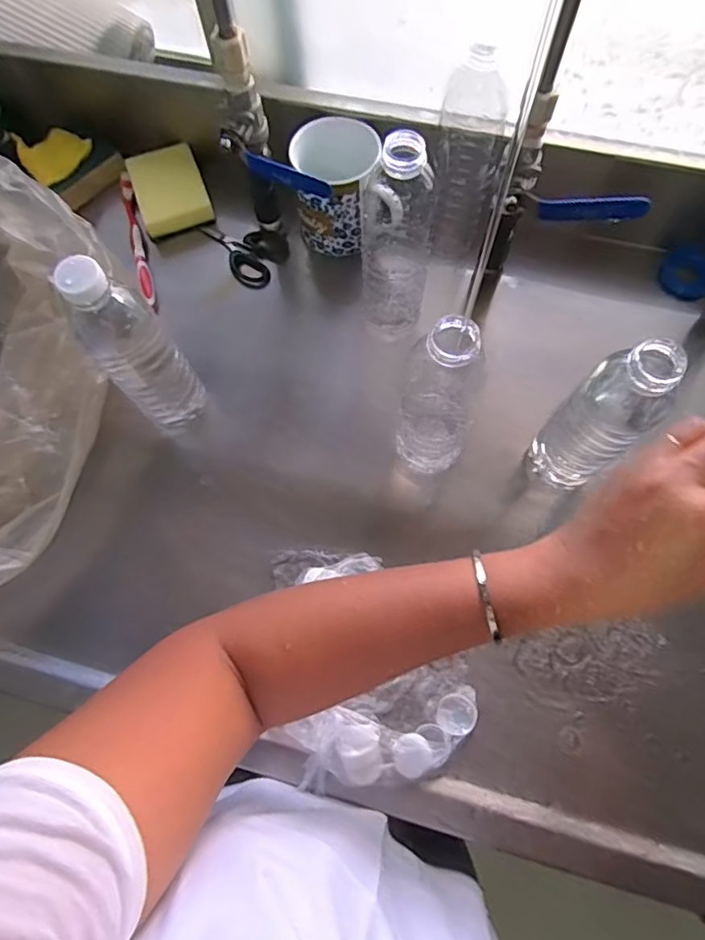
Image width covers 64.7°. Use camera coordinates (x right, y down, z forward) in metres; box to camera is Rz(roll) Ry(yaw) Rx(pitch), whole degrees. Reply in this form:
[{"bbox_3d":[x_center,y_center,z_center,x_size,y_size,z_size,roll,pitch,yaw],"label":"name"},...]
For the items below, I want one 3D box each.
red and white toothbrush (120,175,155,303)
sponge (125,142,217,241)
[{"bbox_3d":[-0.240,-0.253,0.620,0.016,0.033,0.166,-13,71,-3],"label":"red and white toothbrush"},{"bbox_3d":[-0.208,-0.315,0.631,0.081,0.033,0.101,-24,72,-6],"label":"sponge"}]

